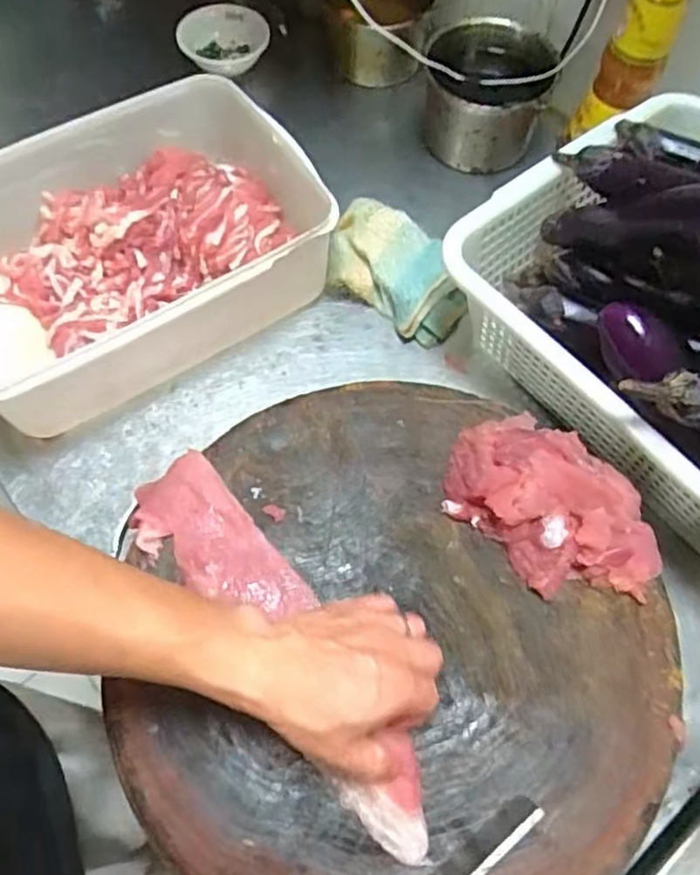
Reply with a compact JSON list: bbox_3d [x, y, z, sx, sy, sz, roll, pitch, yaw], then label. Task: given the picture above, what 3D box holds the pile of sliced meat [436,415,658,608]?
[{"bbox_3d":[0.162,0.048,0.519,0.118,0.052,0.172,-40,71,-19],"label":"pile of sliced meat"}]

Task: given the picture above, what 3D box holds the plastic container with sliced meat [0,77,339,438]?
[{"bbox_3d":[-0.225,-0.193,0.674,0.389,0.135,0.264,-31,69,-16],"label":"plastic container with sliced meat"}]

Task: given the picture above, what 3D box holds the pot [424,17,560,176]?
[{"bbox_3d":[0.156,-0.405,0.781,0.137,0.107,0.141,1,64,-1],"label":"pot"}]

